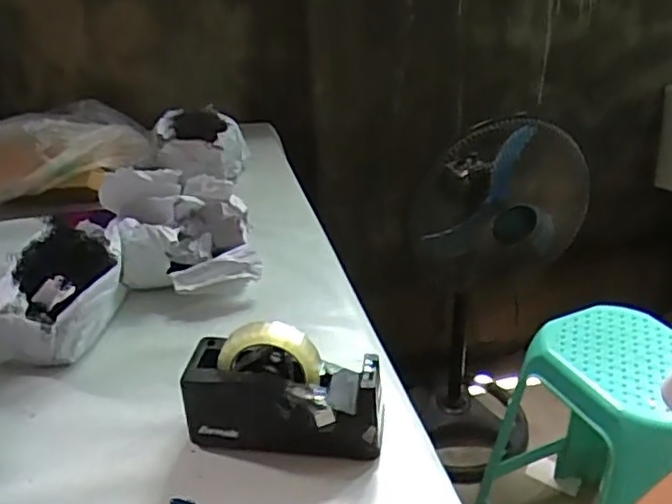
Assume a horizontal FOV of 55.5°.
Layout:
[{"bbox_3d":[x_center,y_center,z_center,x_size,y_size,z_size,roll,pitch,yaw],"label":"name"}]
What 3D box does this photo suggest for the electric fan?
[{"bbox_3d":[0.383,0.135,1.617,0.357,0.938,0.303,12,32,21],"label":"electric fan"}]

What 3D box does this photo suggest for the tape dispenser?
[{"bbox_3d":[-0.053,0.141,0.663,0.200,0.130,0.071,4,30,7],"label":"tape dispenser"}]

